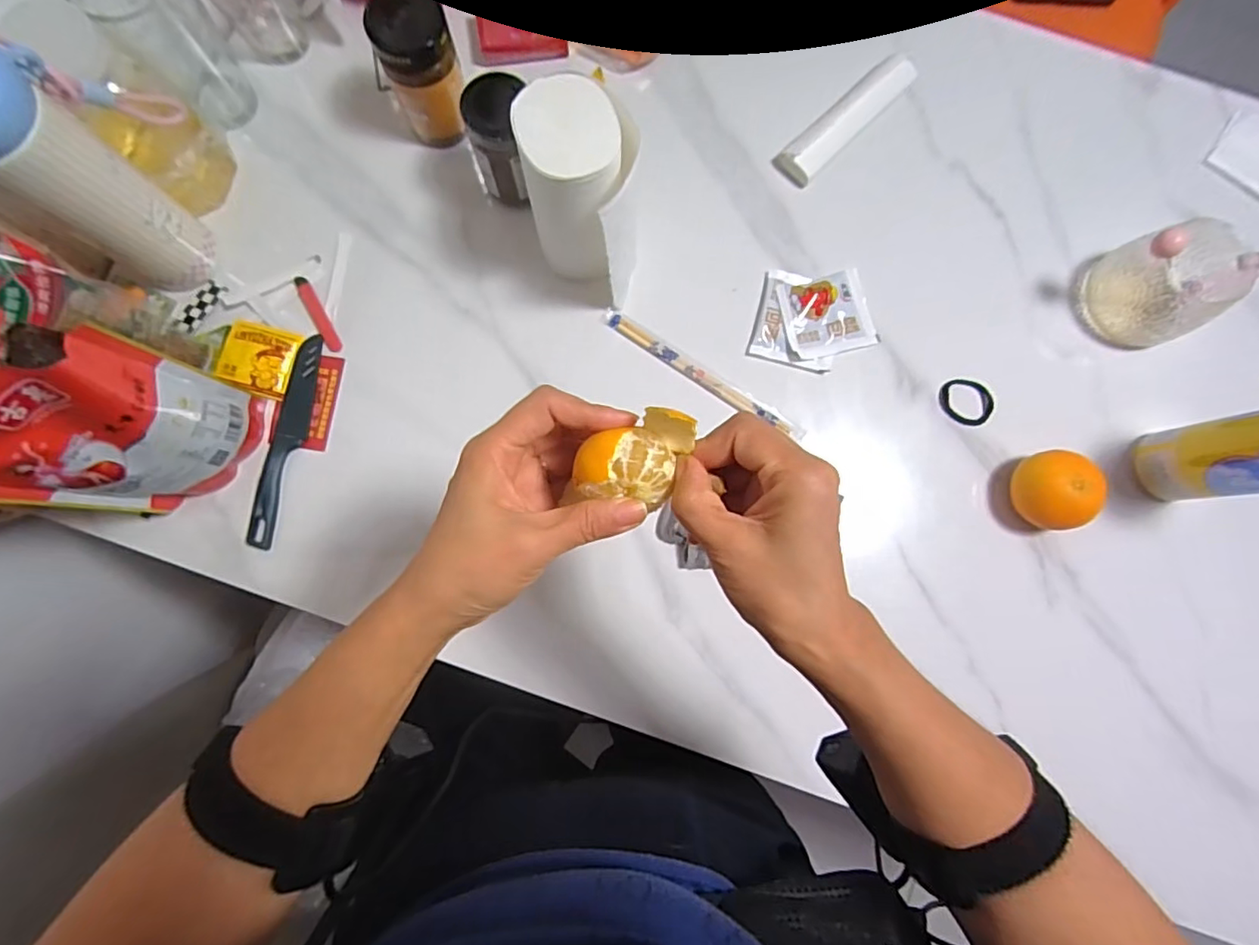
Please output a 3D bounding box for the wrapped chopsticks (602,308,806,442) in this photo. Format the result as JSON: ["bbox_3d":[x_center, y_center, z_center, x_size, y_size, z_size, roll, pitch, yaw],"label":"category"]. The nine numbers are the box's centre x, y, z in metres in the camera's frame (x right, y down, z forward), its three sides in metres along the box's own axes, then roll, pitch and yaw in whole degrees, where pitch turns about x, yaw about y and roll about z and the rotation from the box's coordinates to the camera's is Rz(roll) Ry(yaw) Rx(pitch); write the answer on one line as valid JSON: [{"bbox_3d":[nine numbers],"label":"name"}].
[{"bbox_3d":[0.068,-0.090,0.536,0.213,0.011,0.020,33,83,2],"label":"wrapped chopsticks"}]

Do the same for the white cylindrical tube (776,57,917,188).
[{"bbox_3d":[0.215,-0.348,0.561,0.161,0.023,0.038,-43,86,-6],"label":"white cylindrical tube"}]

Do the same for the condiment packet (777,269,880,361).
[{"bbox_3d":[0.188,-0.150,0.542,0.089,0.013,0.075,-17,84,-4],"label":"condiment packet"}]

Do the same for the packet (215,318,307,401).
[{"bbox_3d":[-0.340,-0.105,0.523,0.061,0.012,0.064,12,83,0],"label":"packet"}]

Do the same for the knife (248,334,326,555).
[{"bbox_3d":[-0.309,-0.029,0.517,0.028,0.009,0.195,11,83,-1],"label":"knife"}]

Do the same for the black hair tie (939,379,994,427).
[{"bbox_3d":[0.319,-0.066,0.542,0.042,0.013,0.047,-19,84,-4],"label":"black hair tie"}]

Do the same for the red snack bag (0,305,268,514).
[{"bbox_3d":[-0.369,-0.027,0.412,0.066,0.208,0.126,17,83,0],"label":"red snack bag"}]

